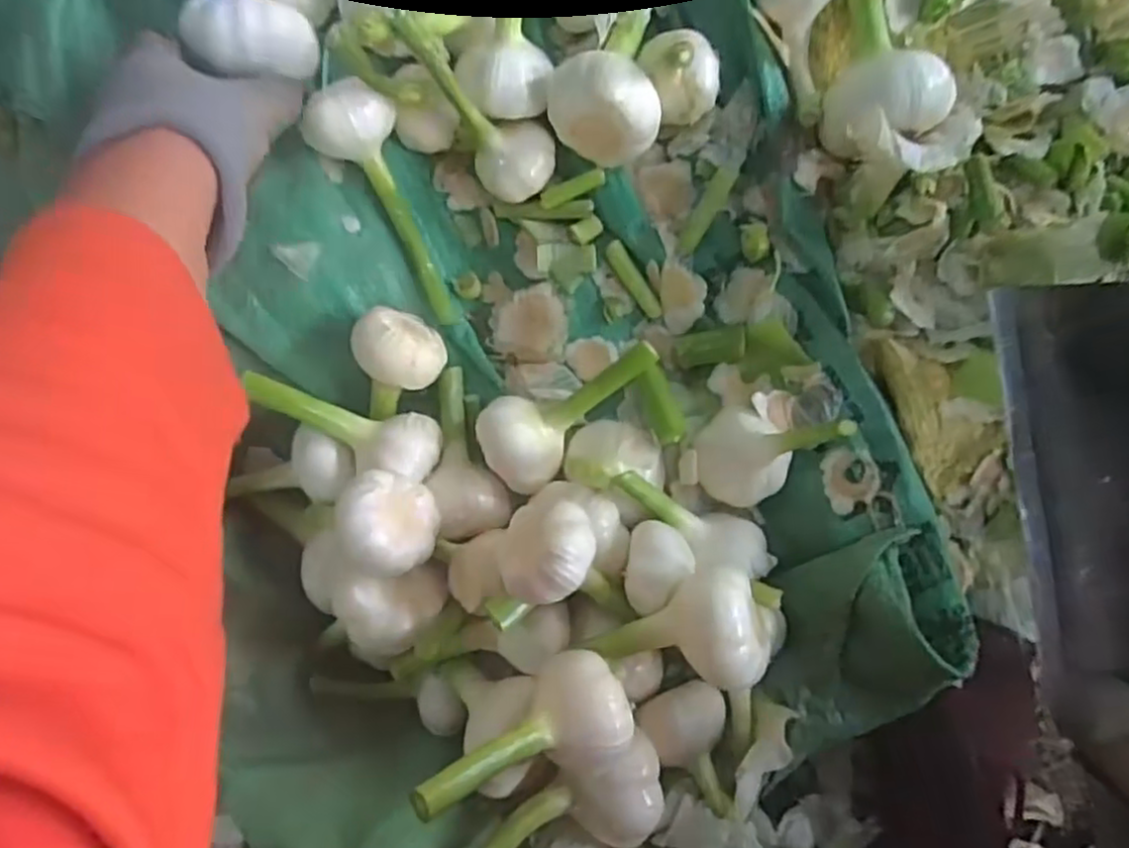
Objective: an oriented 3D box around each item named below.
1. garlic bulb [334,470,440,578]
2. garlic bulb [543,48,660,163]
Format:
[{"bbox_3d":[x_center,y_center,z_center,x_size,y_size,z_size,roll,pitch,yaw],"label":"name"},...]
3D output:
[{"bbox_3d":[-0.088,0.049,0.377,0.046,0.050,0.043,0,93,6],"label":"garlic bulb"},{"bbox_3d":[0.022,-0.168,0.387,0.061,0.056,0.055,0,93,6],"label":"garlic bulb"}]

